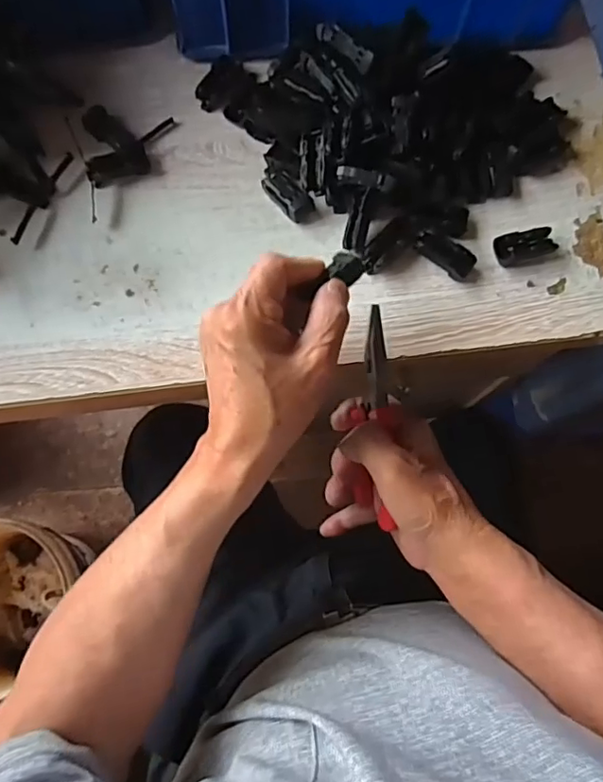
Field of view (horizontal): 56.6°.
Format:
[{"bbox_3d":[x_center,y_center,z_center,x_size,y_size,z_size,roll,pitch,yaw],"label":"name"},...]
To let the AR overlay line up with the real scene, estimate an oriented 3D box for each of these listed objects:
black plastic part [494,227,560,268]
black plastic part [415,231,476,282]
[{"bbox_3d":[0.173,-0.112,0.432,0.047,0.011,0.023,-19,76,-7],"label":"black plastic part"},{"bbox_3d":[0.110,-0.105,0.427,0.047,0.011,0.022,36,77,7],"label":"black plastic part"}]

